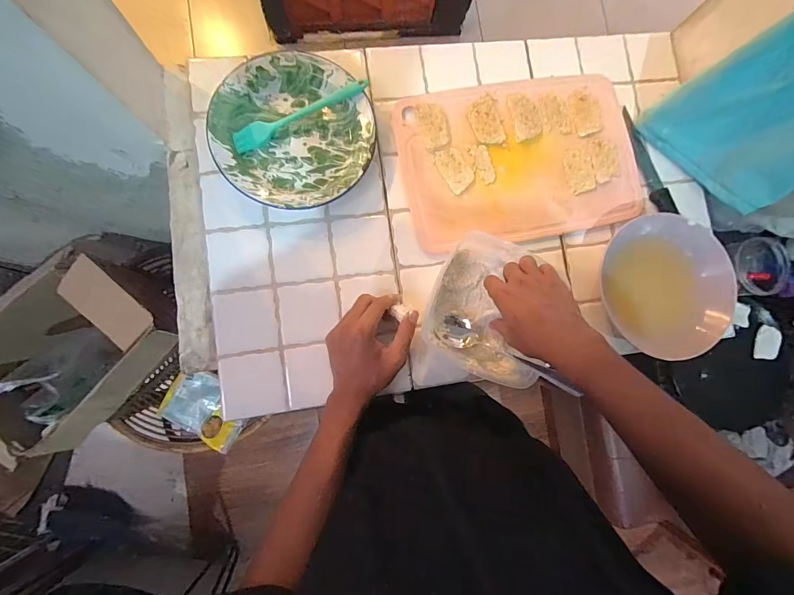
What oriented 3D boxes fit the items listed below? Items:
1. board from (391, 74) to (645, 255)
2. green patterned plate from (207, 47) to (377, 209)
[{"bbox_3d":[0.181,-0.203,0.515,0.342,0.014,0.232,-10,86,-6],"label":"board"},{"bbox_3d":[-0.138,-0.221,0.477,0.208,0.035,0.204,0,85,-5],"label":"green patterned plate"}]

